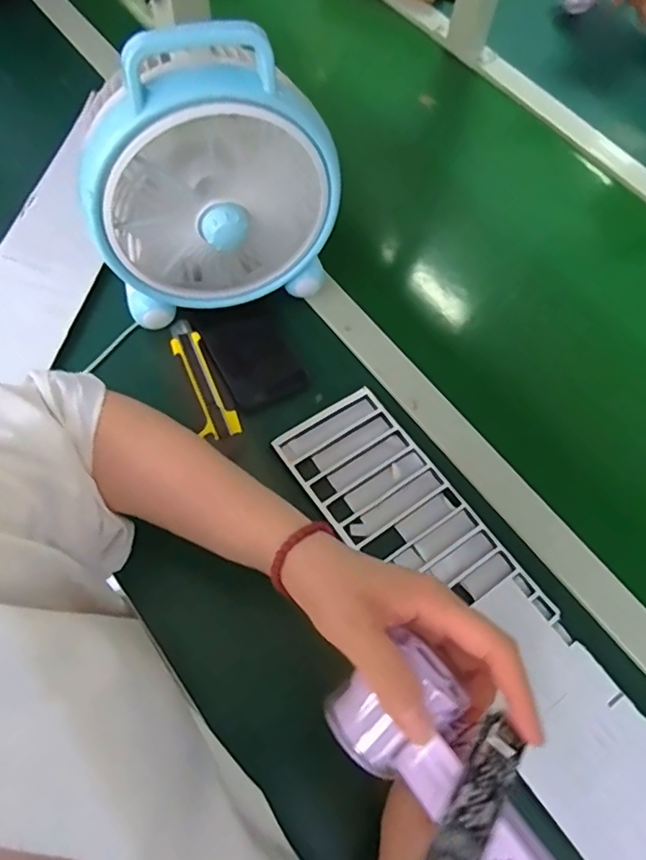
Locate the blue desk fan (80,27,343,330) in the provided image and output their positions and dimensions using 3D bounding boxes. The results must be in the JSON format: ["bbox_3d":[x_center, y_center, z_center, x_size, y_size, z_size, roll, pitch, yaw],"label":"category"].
[{"bbox_3d":[-0.088,-0.207,0.480,0.199,0.231,0.103,-6,65,-6],"label":"blue desk fan"}]

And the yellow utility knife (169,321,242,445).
[{"bbox_3d":[-0.114,-0.050,0.546,0.037,0.013,0.138,-17,66,-12],"label":"yellow utility knife"}]

